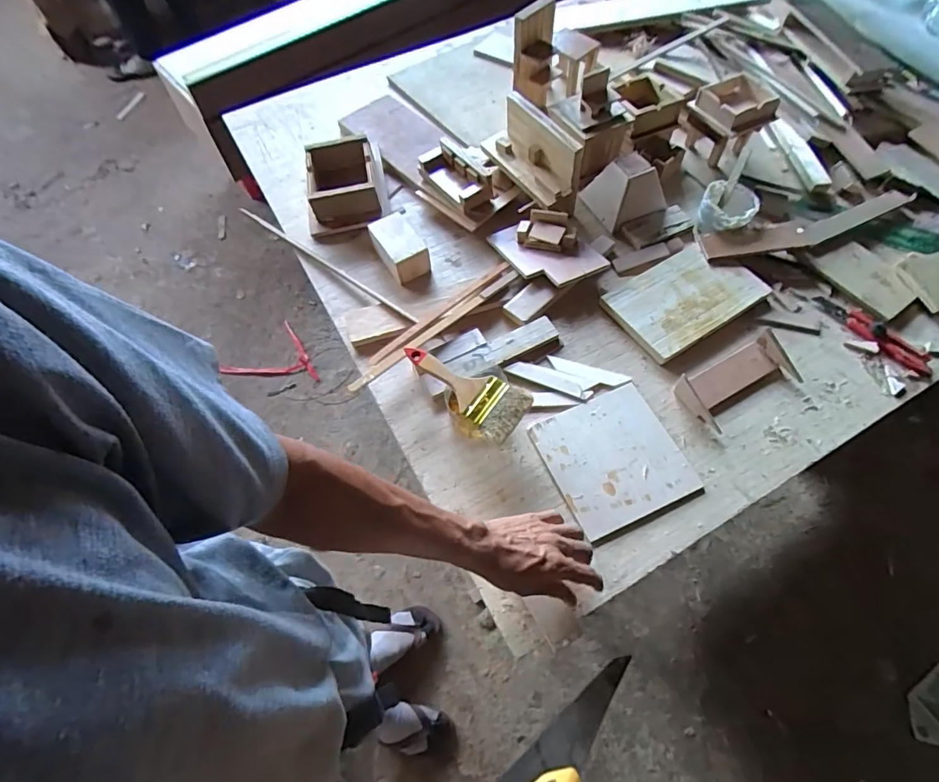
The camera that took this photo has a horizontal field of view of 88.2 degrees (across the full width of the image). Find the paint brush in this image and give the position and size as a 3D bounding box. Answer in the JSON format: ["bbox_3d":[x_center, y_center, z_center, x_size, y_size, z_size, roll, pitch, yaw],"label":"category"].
[{"bbox_3d":[-0.004,-0.011,0.654,0.181,0.015,0.077,38,67,19],"label":"paint brush"}]

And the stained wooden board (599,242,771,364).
[{"bbox_3d":[0.341,-0.150,0.778,0.231,0.019,0.145,-30,65,-16],"label":"stained wooden board"}]

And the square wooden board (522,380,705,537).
[{"bbox_3d":[0.196,0.089,0.661,0.176,0.005,0.172,-21,63,-12],"label":"square wooden board"}]

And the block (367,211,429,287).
[{"bbox_3d":[-0.118,-0.242,0.820,0.066,0.066,0.093,-30,65,-16],"label":"block"}]

